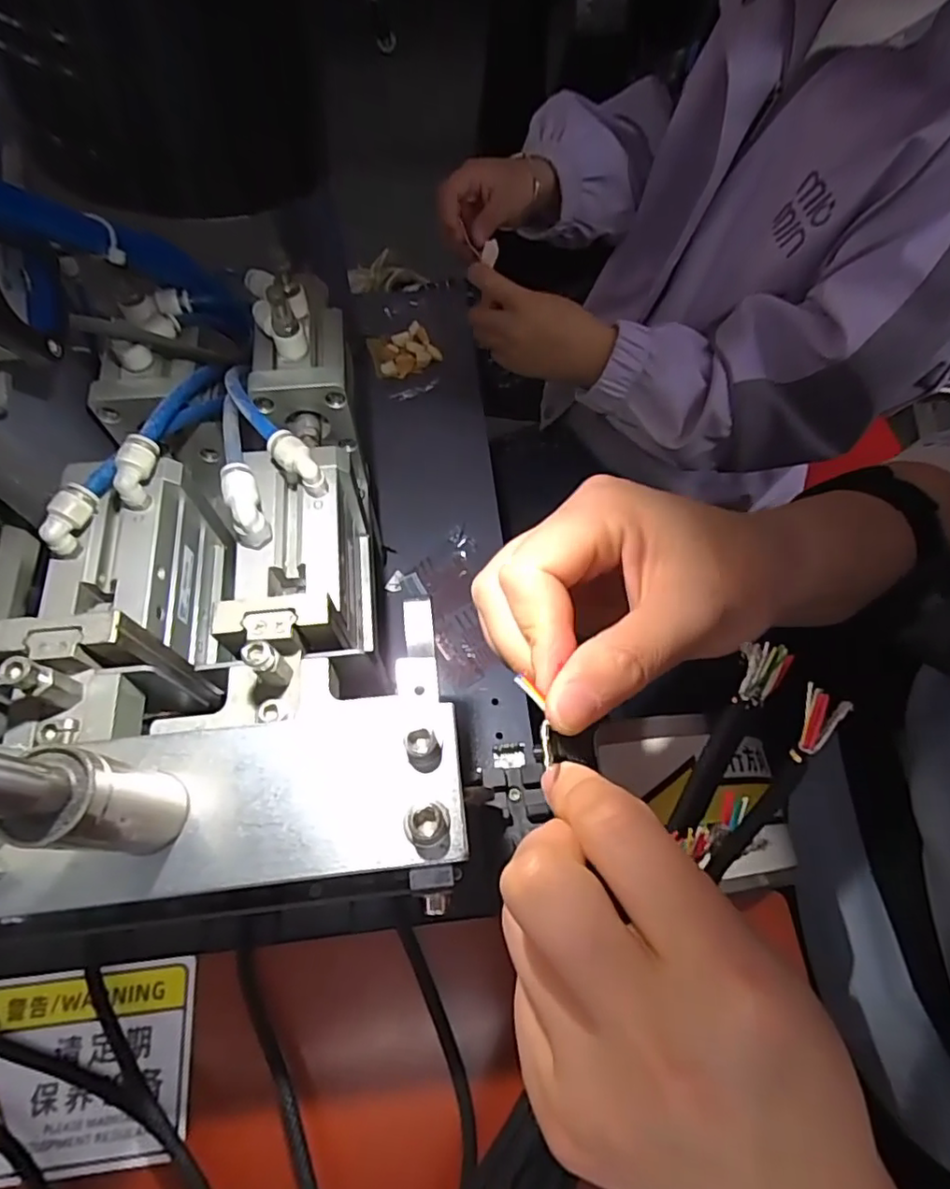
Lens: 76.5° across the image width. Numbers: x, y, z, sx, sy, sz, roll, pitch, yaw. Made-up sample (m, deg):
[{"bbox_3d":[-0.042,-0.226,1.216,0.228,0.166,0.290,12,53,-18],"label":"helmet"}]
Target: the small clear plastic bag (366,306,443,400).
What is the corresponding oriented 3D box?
[{"bbox_3d":[-0.059,-0.197,0.490,0.055,0.005,0.084,-26,69,-12],"label":"small clear plastic bag"}]

